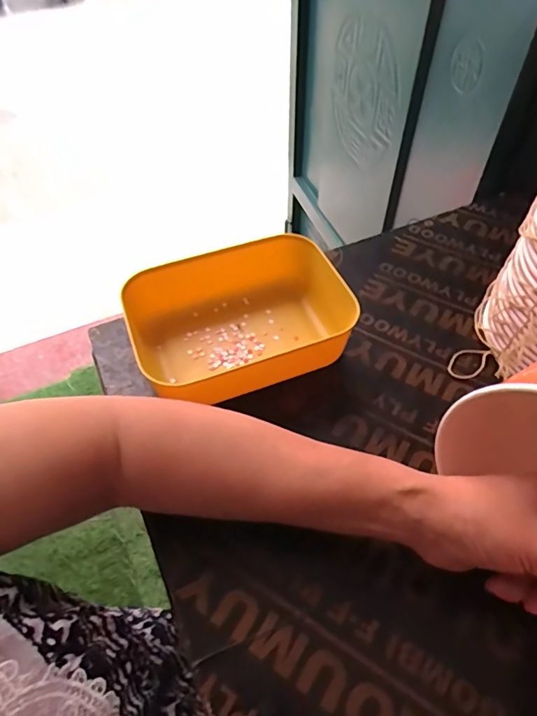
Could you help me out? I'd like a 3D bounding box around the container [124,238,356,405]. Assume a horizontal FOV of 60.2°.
[{"bbox_3d":[-0.018,-0.035,0.431,0.200,0.058,0.142,-19,53,-14],"label":"container"}]

